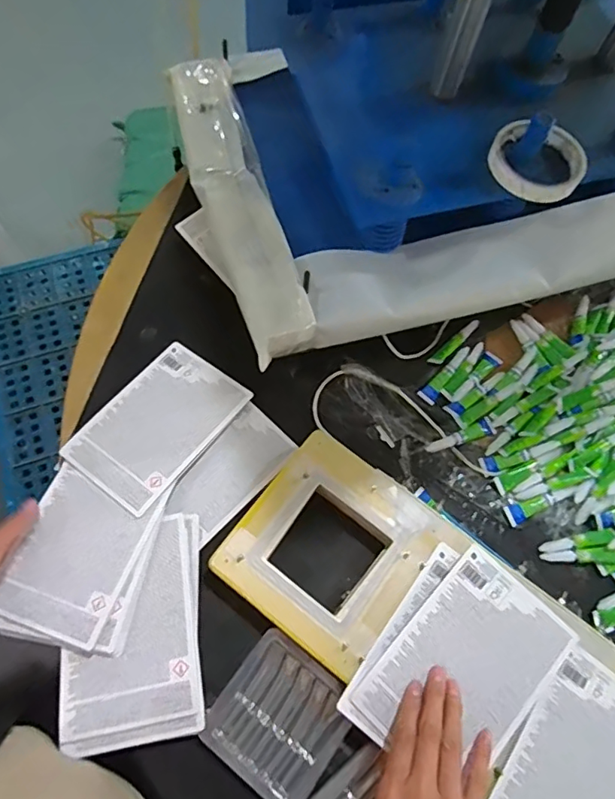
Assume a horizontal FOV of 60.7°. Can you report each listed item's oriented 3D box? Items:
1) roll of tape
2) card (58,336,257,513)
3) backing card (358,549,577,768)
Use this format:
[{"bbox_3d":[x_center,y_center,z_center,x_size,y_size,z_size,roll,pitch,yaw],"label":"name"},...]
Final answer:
[{"bbox_3d":[0.226,-0.236,0.513,0.088,0.023,0.092,2,68,-4],"label":"roll of tape"},{"bbox_3d":[-0.153,0.023,0.542,0.112,0.008,0.169,33,65,18],"label":"card"},{"bbox_3d":[0.134,0.225,0.439,0.117,0.009,0.168,43,77,10],"label":"backing card"}]

